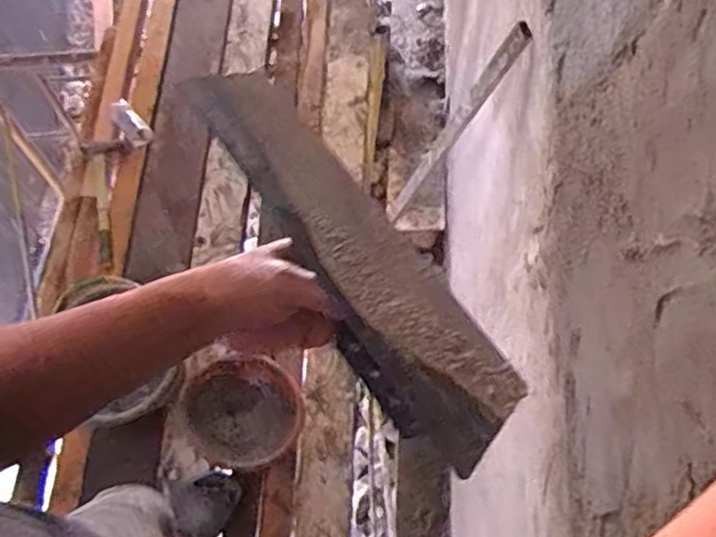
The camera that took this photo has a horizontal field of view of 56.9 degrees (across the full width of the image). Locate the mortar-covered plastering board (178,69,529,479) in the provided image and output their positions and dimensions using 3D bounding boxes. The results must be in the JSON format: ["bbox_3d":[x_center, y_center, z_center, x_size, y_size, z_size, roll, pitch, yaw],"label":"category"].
[{"bbox_3d":[0.002,-0.005,0.439,0.084,0.054,0.293,-37,93,-12],"label":"mortar-covered plastering board"}]

